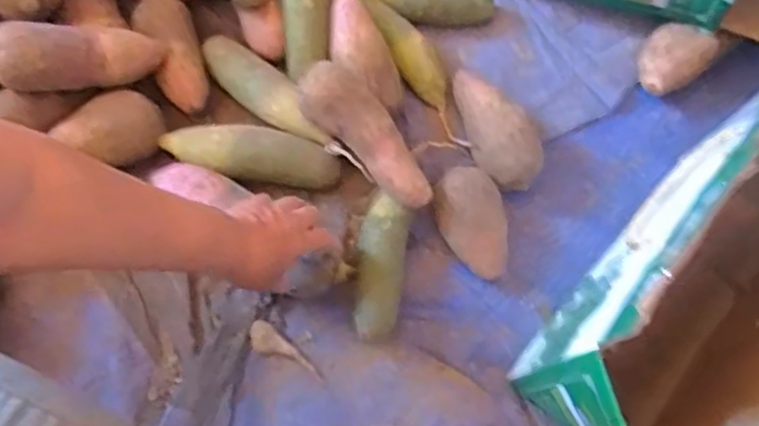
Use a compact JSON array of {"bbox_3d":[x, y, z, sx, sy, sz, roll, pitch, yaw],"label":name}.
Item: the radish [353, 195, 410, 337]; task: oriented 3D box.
[{"bbox_3d":[0.000,0.059,0.735,0.052,0.045,0.157,9,68,1],"label":"radish"}]

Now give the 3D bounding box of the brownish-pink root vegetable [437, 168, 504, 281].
[{"bbox_3d":[0.096,0.013,0.738,0.069,0.068,0.115,-5,69,-5],"label":"brownish-pink root vegetable"}]

